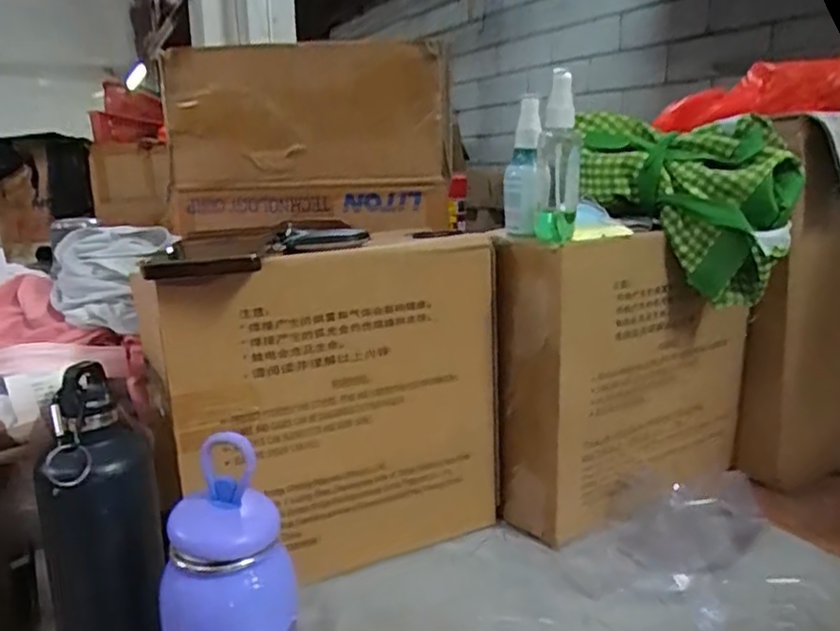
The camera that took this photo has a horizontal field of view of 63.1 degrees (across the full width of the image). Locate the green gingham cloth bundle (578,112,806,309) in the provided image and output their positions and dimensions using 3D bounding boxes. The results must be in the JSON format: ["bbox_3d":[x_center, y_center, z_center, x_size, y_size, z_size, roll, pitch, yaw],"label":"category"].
[{"bbox_3d":[0.231,-0.105,0.645,0.223,0.167,0.090,11,-4,33],"label":"green gingham cloth bundle"}]

